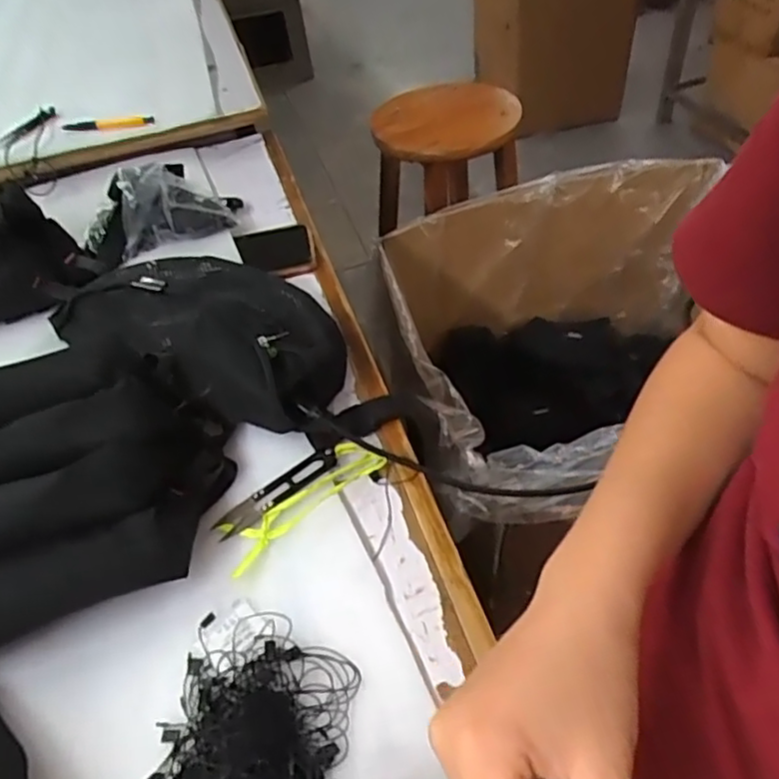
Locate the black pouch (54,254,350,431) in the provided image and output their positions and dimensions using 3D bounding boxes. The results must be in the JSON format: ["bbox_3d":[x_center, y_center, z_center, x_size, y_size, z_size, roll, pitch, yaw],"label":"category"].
[{"bbox_3d":[-0.159,-0.065,0.570,0.280,0.071,0.159,16,51,21],"label":"black pouch"}]

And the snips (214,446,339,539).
[{"bbox_3d":[-0.084,0.073,0.480,0.101,0.009,0.022,-33,51,-22],"label":"snips"}]

